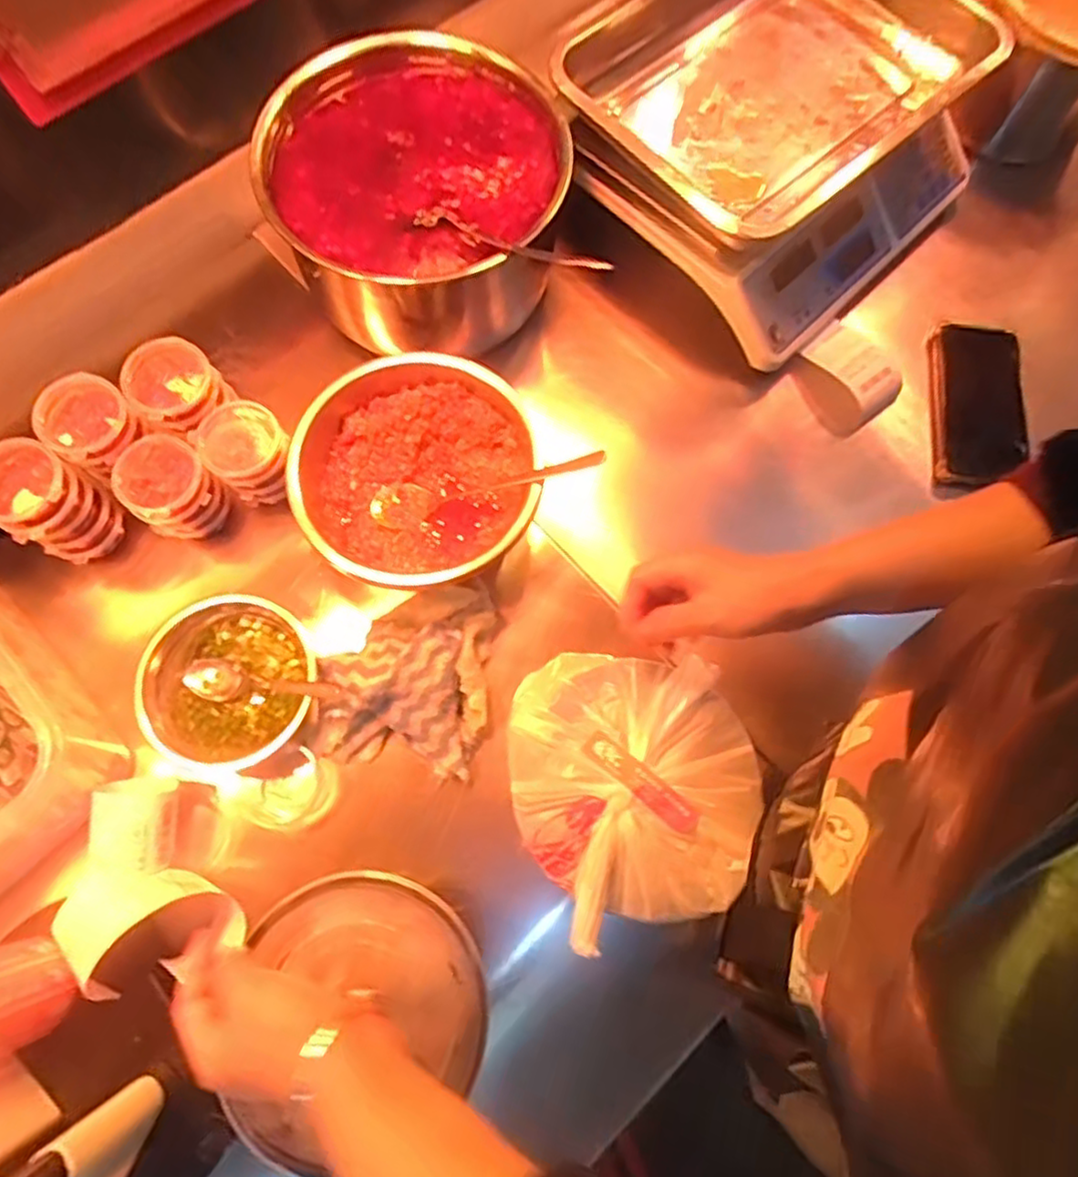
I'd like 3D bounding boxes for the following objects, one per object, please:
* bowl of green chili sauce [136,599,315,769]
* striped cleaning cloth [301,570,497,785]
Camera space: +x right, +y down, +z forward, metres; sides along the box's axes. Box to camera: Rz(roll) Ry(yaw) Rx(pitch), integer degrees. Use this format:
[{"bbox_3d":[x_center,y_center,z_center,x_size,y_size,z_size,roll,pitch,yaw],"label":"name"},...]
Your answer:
[{"bbox_3d":[-0.243,0.074,0.539,0.137,0.055,0.130,0,73,-1],"label":"bowl of green chili sauce"},{"bbox_3d":[-0.106,0.064,0.554,0.129,0.058,0.150,8,73,1],"label":"striped cleaning cloth"}]

